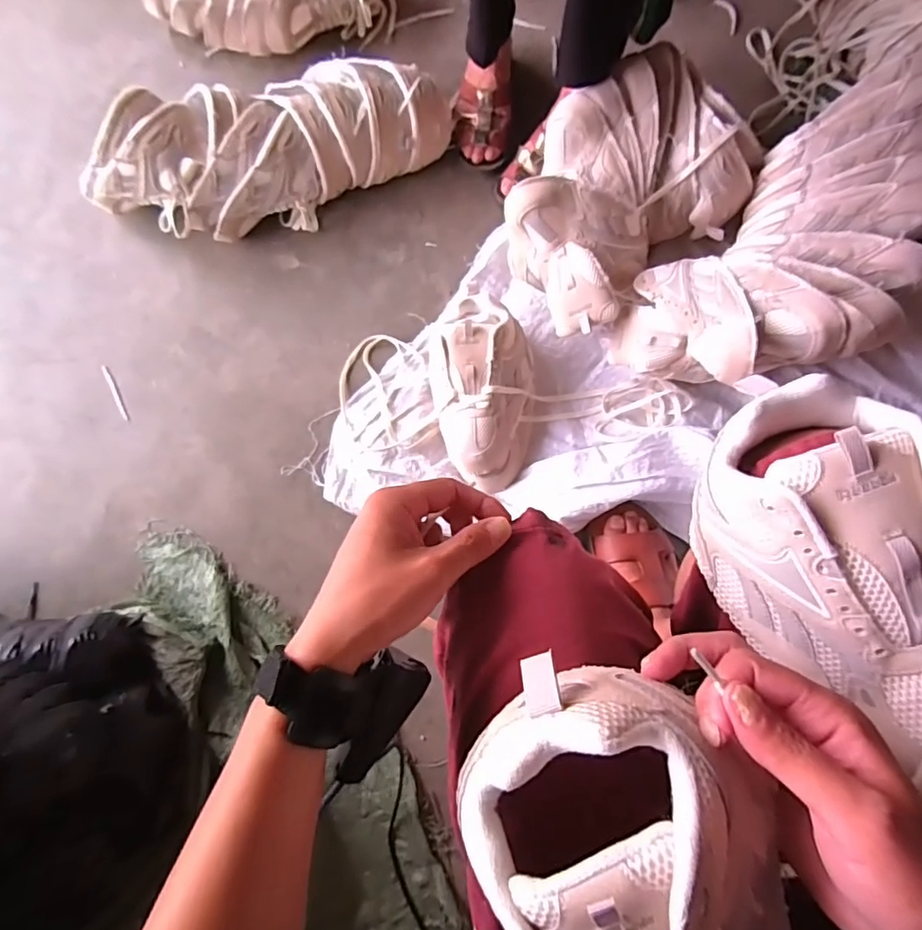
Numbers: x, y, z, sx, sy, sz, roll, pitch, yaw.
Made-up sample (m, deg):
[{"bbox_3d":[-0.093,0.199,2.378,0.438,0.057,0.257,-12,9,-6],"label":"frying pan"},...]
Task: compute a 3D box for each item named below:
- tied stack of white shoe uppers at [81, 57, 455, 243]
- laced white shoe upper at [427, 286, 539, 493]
[{"bbox_3d":[-0.295,-0.482,0.840,0.556,0.167,0.172,-14,81,5],"label":"tied stack of white shoe uppers"},{"bbox_3d":[0.030,-0.104,0.782,0.144,0.110,0.262,-7,82,6],"label":"laced white shoe upper"}]

